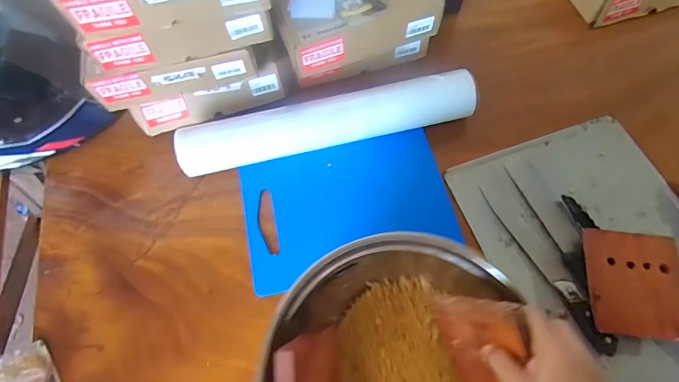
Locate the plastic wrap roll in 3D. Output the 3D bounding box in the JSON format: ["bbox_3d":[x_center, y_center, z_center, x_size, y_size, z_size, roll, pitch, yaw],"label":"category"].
[{"bbox_3d":[-0.021,-0.123,0.653,0.495,0.086,0.094,-12,66,-3],"label":"plastic wrap roll"}]

